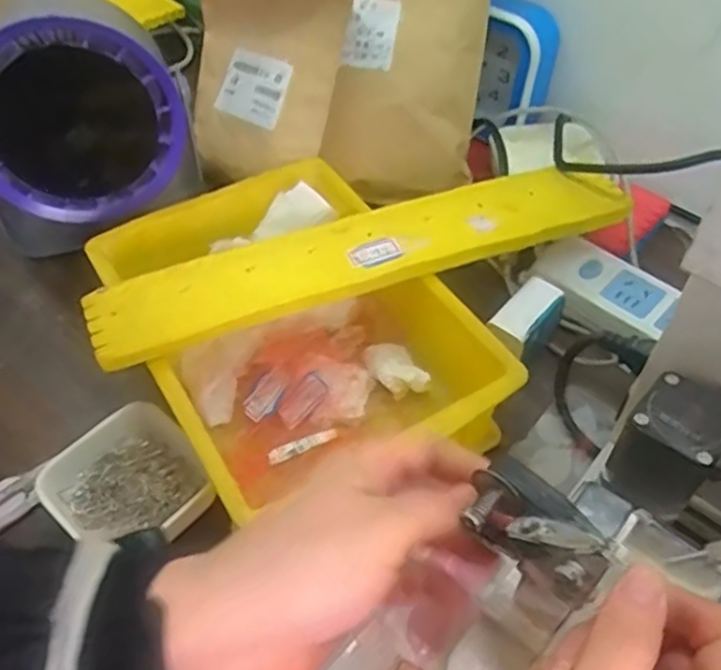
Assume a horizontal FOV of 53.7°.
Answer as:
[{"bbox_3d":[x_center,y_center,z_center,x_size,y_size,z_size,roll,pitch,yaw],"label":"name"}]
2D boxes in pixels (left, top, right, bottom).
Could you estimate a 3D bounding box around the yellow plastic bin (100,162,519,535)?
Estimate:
[{"bbox_3d":[-0.043,0.000,0.458,0.175,0.084,0.249,-28,55,-20],"label":"yellow plastic bin"}]

